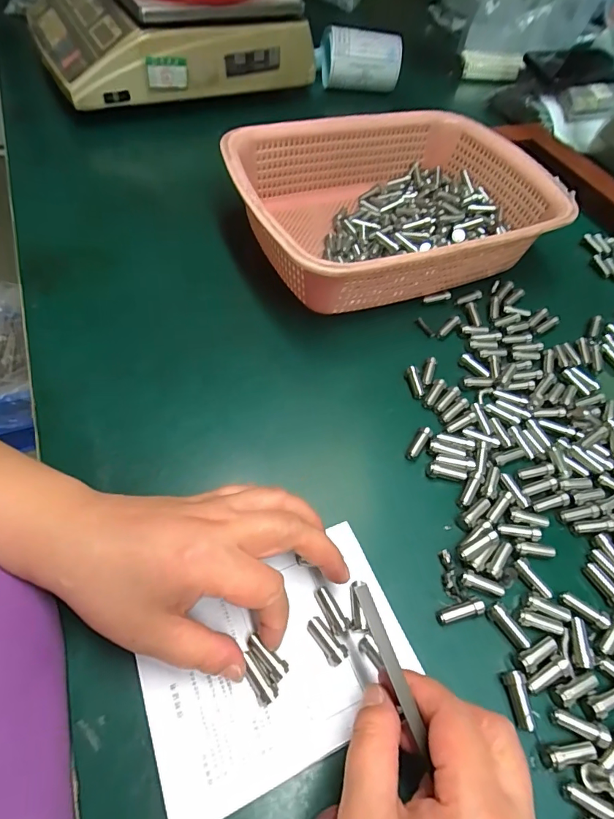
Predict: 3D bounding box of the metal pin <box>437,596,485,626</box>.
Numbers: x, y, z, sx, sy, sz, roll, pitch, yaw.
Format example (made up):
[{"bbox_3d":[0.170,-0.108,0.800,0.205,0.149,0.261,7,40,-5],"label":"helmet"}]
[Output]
[{"bbox_3d":[0.091,0.120,0.264,0.028,0.010,0.009,-18,59,-2],"label":"metal pin"}]

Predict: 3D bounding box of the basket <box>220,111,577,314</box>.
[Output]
[{"bbox_3d":[0.077,-0.198,0.429,0.290,0.075,0.213,-19,60,-17],"label":"basket"}]

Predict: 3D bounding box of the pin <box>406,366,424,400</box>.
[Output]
[{"bbox_3d":[0.087,-0.021,0.359,0.009,0.011,0.027,-4,57,-8],"label":"pin"}]

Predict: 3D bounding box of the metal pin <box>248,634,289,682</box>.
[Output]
[{"bbox_3d":[-0.022,0.132,0.238,0.027,0.004,0.009,31,58,26],"label":"metal pin"}]

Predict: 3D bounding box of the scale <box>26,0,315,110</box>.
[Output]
[{"bbox_3d":[-0.194,-0.523,0.597,0.317,0.094,0.257,-22,61,-19],"label":"scale"}]

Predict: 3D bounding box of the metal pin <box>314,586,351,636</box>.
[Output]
[{"bbox_3d":[0.014,0.115,0.254,0.009,0.007,0.028,-26,62,-21],"label":"metal pin"}]

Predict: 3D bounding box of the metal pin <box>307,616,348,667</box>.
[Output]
[{"bbox_3d":[0.011,0.128,0.247,0.011,0.011,0.026,-30,64,-23],"label":"metal pin"}]

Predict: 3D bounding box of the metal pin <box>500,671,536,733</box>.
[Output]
[{"bbox_3d":[0.114,0.157,0.240,0.010,0.010,0.027,-3,56,-8],"label":"metal pin"}]

